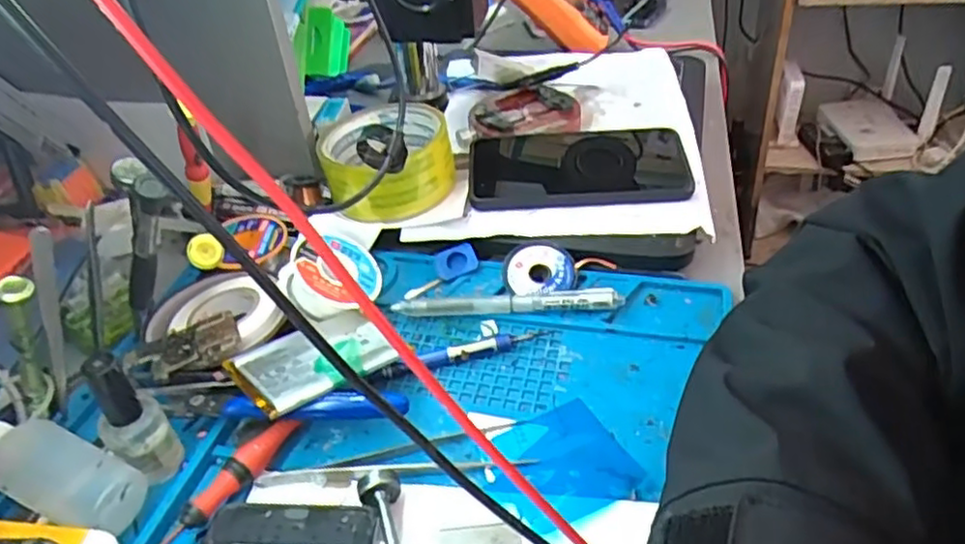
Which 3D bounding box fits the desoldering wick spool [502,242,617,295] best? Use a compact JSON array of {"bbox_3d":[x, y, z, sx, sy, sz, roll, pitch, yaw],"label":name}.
[{"bbox_3d":[0.046,0.001,0.430,0.065,0.011,0.037,13,70,9],"label":"desoldering wick spool"}]

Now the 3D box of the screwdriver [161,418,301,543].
[{"bbox_3d":[-0.124,0.100,0.314,0.013,0.013,0.094,20,45,30],"label":"screwdriver"}]

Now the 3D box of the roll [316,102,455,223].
[{"bbox_3d":[-0.067,-0.076,0.478,0.087,0.058,0.087,-4,38,3],"label":"roll"}]

